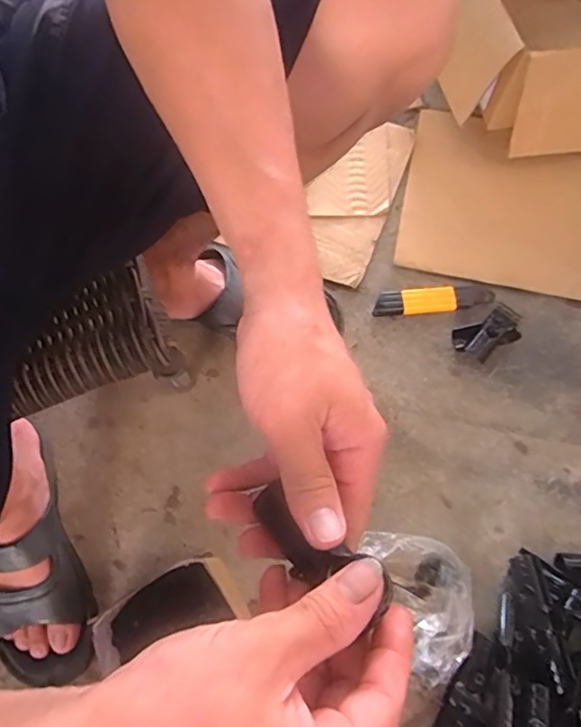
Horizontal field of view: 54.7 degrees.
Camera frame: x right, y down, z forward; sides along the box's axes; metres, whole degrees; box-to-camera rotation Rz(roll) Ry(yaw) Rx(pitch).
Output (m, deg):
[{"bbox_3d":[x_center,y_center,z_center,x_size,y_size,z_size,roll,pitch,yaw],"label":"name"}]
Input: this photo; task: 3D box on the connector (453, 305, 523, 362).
[{"bbox_3d":[0.250,-0.039,0.705,0.087,0.029,0.050,-28,75,-9],"label":"connector"}]

